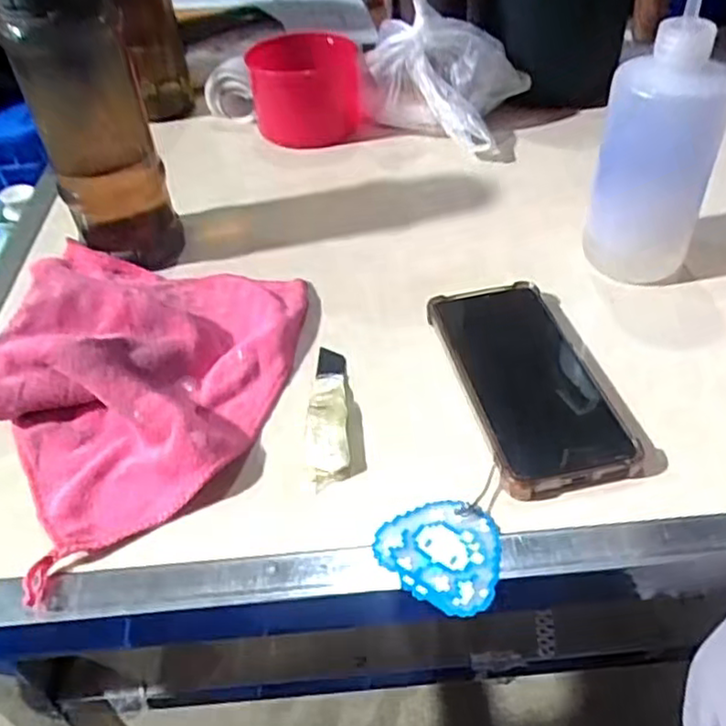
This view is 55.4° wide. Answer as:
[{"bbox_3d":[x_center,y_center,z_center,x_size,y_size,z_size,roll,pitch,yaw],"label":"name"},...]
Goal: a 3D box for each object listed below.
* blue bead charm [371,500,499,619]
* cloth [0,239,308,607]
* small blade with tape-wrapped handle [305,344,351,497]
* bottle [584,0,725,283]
[{"bbox_3d":[0.039,0.091,0.344,0.060,0.006,0.054,20,49,24],"label":"blue bead charm"},{"bbox_3d":[-0.147,0.008,0.417,0.190,0.042,0.257,3,44,8],"label":"cloth"},{"bbox_3d":[-0.021,0.026,0.410,0.024,0.008,0.105,-5,44,0],"label":"small blade with tape-wrapped handle"},{"bbox_3d":[0.188,-0.149,0.431,0.072,0.214,0.082,16,48,21],"label":"bottle"}]

